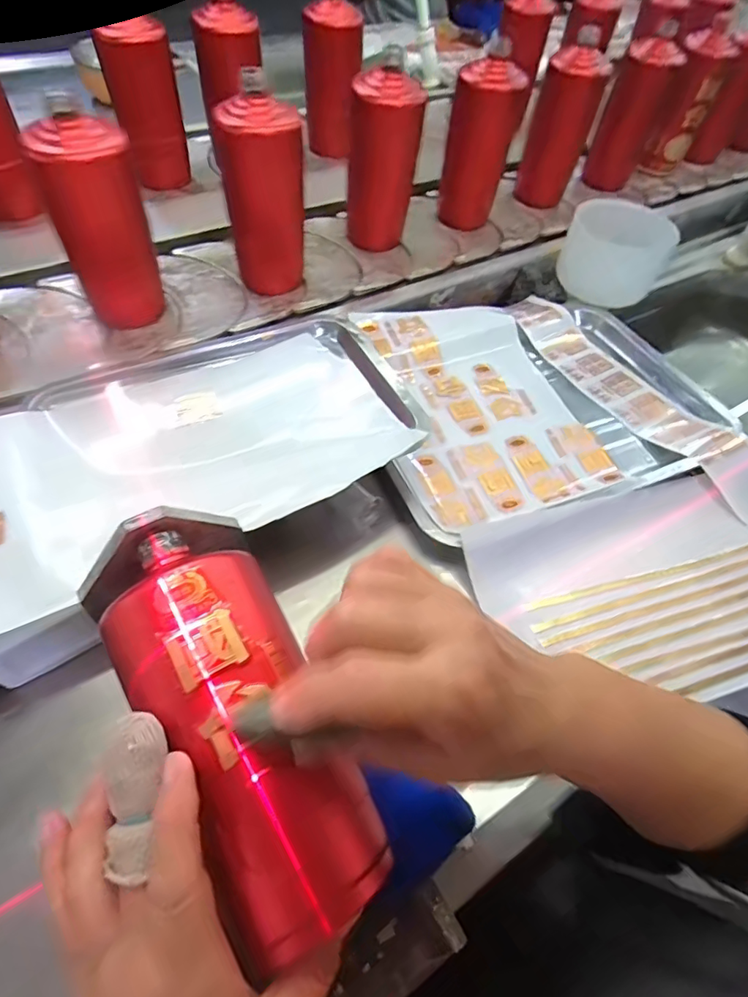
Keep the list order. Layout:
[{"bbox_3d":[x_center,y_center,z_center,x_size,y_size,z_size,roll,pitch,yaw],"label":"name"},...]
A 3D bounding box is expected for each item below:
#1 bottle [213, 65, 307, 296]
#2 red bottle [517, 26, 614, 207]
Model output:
[{"bbox_3d":[-0.114,-0.311,0.538,0.067,0.184,0.064,-37,66,-26],"label":"bottle"},{"bbox_3d":[0.253,-0.499,0.711,0.079,0.183,0.067,15,56,5],"label":"red bottle"}]

